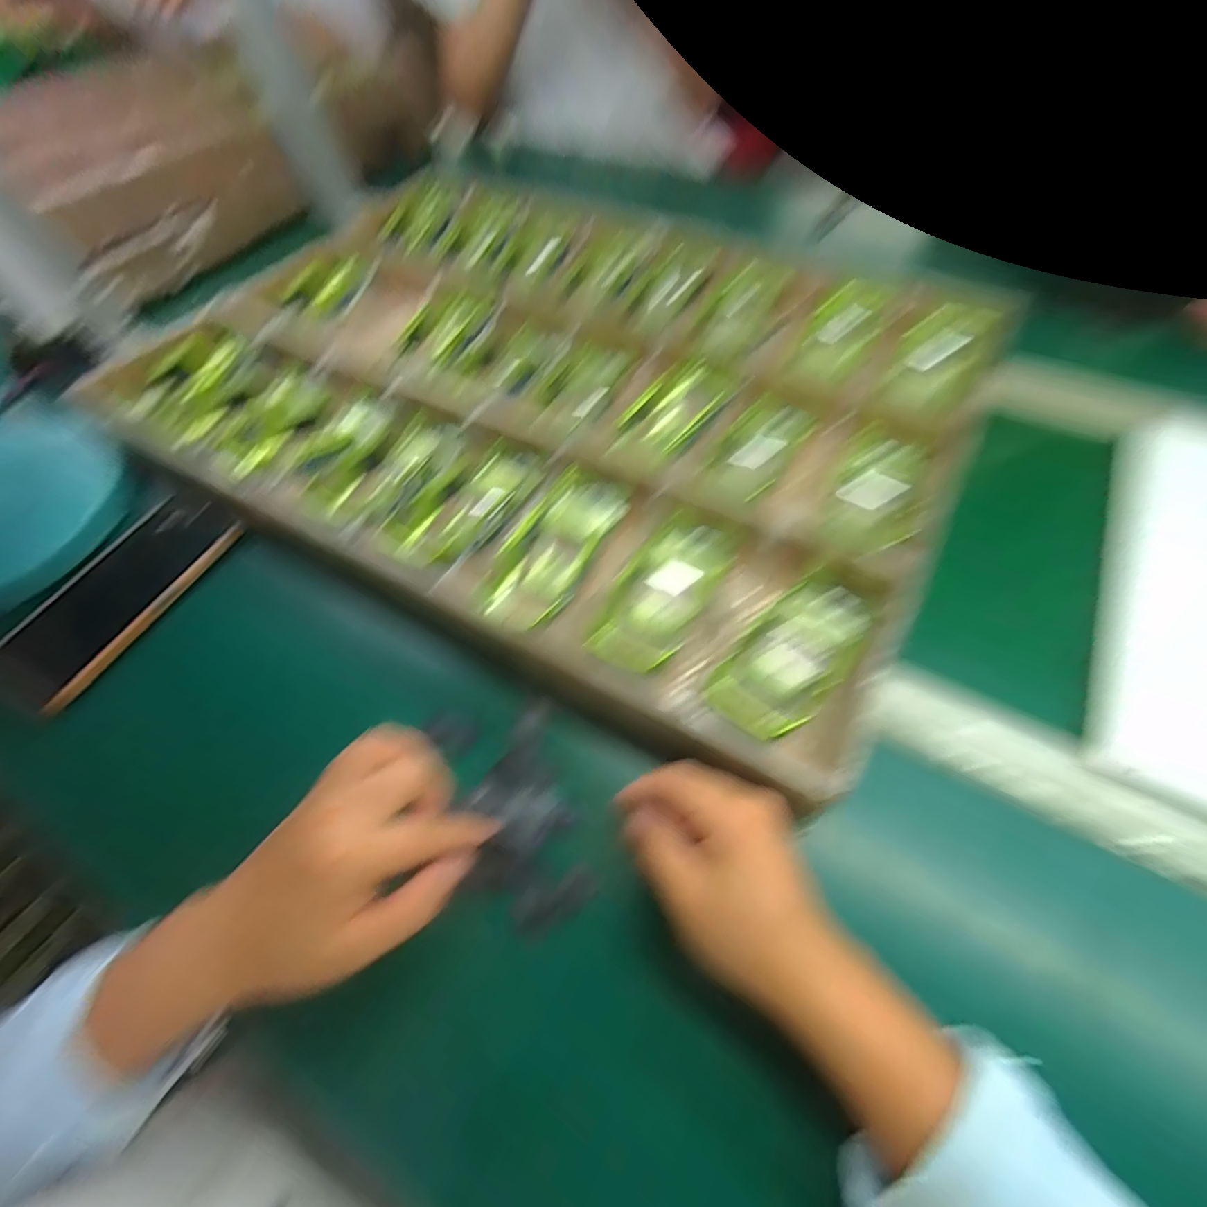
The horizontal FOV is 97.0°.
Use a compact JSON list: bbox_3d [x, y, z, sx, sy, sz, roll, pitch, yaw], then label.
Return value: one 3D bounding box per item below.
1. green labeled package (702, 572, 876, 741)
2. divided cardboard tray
[{"bbox_3d":[0.118,0.032,0.332,0.060,0.020,0.114,39,68,23],"label":"green labeled package"},{"bbox_3d":[-0.048,-0.205,0.459,0.648,0.038,0.485,26,64,17],"label":"divided cardboard tray"}]

